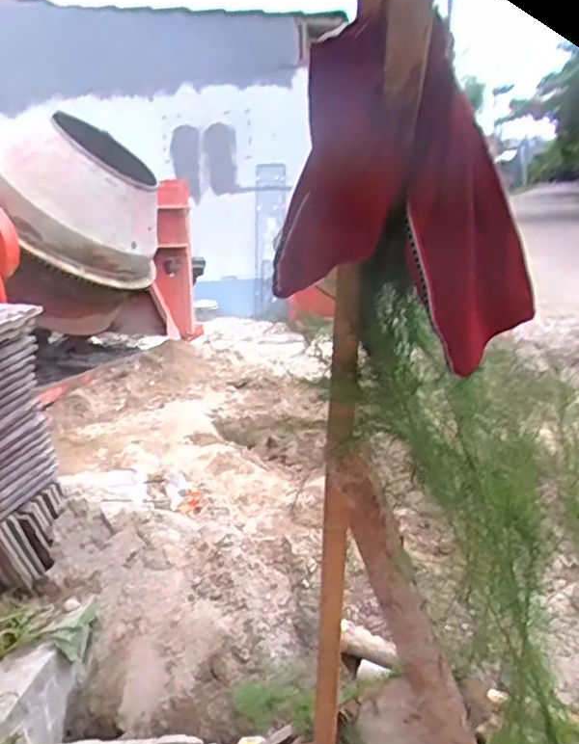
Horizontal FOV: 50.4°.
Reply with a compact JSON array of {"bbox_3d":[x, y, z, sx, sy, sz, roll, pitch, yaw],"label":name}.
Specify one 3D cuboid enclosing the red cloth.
[{"bbox_3d":[0.110,-0.174,0.634,0.245,0.304,0.102,3,17,25],"label":"red cloth"}]

